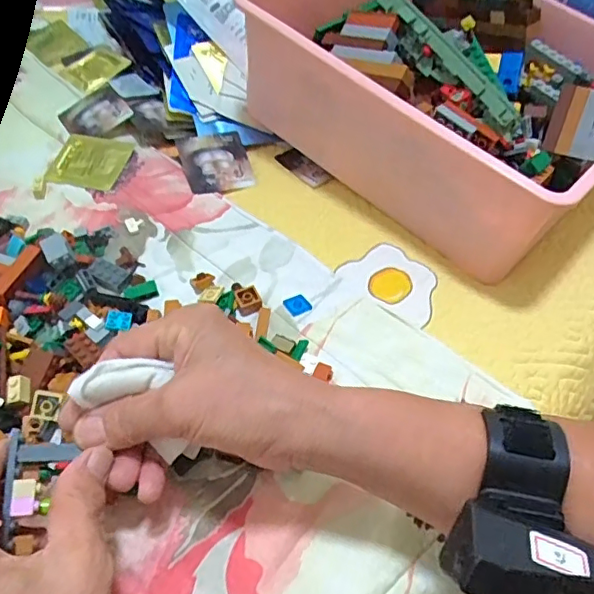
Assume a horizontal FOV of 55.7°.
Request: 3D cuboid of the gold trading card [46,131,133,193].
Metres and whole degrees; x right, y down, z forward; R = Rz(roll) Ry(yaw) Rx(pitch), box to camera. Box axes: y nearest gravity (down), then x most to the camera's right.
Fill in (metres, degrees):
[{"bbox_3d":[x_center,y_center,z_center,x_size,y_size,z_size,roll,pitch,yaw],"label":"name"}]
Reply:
[{"bbox_3d":[-0.188,-0.124,0.506,0.068,0.006,0.062,10,51,5],"label":"gold trading card"}]

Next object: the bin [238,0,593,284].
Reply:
[{"bbox_3d":[0.132,-0.183,0.492,0.302,0.135,0.242,37,58,24],"label":"bin"}]

